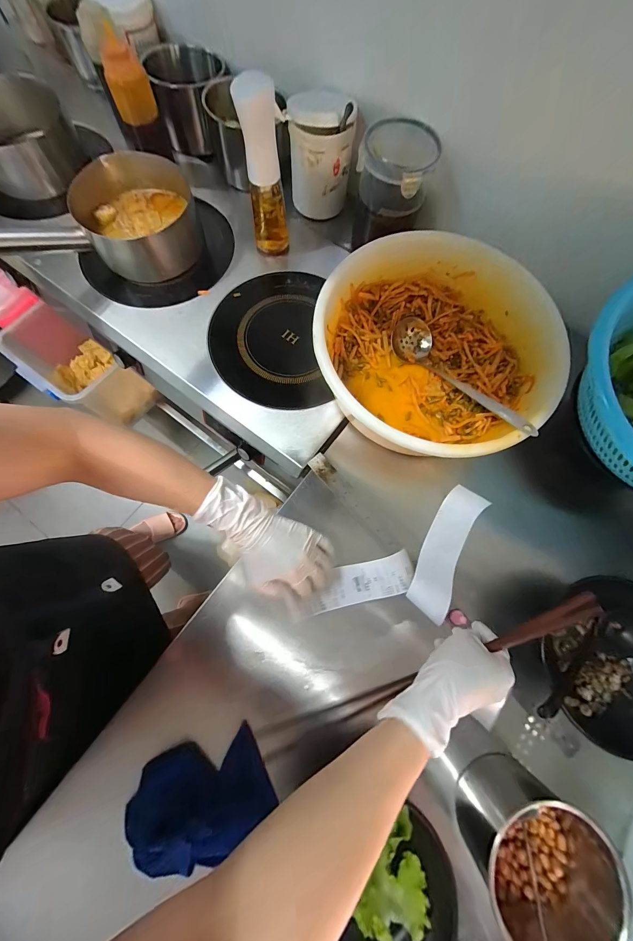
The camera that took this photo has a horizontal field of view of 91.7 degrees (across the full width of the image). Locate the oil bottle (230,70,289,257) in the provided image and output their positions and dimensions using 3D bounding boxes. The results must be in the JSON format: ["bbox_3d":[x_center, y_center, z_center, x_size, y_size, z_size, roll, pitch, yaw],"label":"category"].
[{"bbox_3d":[-0.087,-0.495,0.519,0.063,0.216,0.079,-11,73,-5],"label":"oil bottle"}]

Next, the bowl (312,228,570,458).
[{"bbox_3d":[0.176,-0.179,0.482,0.333,0.122,0.342,0,73,-2],"label":"bowl"}]

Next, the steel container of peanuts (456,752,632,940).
[{"bbox_3d":[0.235,0.418,0.332,0.125,0.121,0.129,-40,80,-11],"label":"steel container of peanuts"}]

